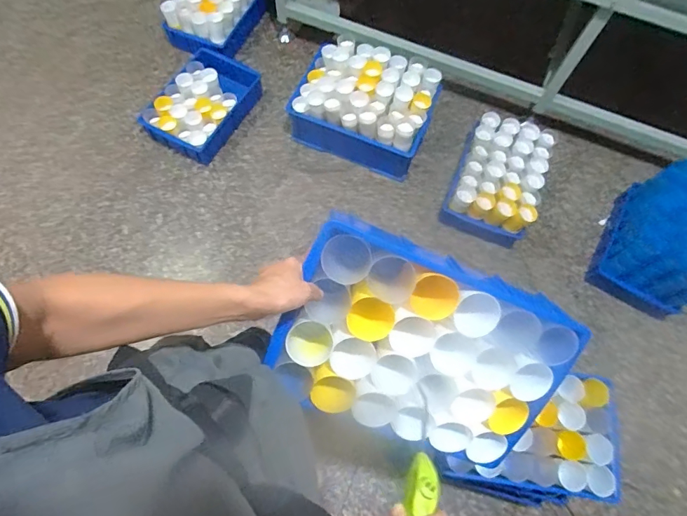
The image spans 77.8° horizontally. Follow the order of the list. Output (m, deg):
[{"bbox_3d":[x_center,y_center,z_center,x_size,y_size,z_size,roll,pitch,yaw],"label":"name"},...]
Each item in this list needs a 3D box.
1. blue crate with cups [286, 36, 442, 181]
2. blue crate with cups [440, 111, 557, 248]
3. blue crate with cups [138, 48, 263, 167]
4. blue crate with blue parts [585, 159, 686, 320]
[{"bbox_3d":[0.077,-0.543,1.520,0.467,0.227,0.338,22,69,7],"label":"blue crate with cups"},{"bbox_3d":[0.533,-0.284,1.461,0.284,0.137,0.413,23,69,6],"label":"blue crate with cups"},{"bbox_3d":[-0.512,-0.578,1.573,0.277,0.121,0.435,28,70,8],"label":"blue crate with cups"},{"bbox_3d":[1.008,-0.064,1.317,0.278,0.285,0.392,30,70,9],"label":"blue crate with blue parts"}]

